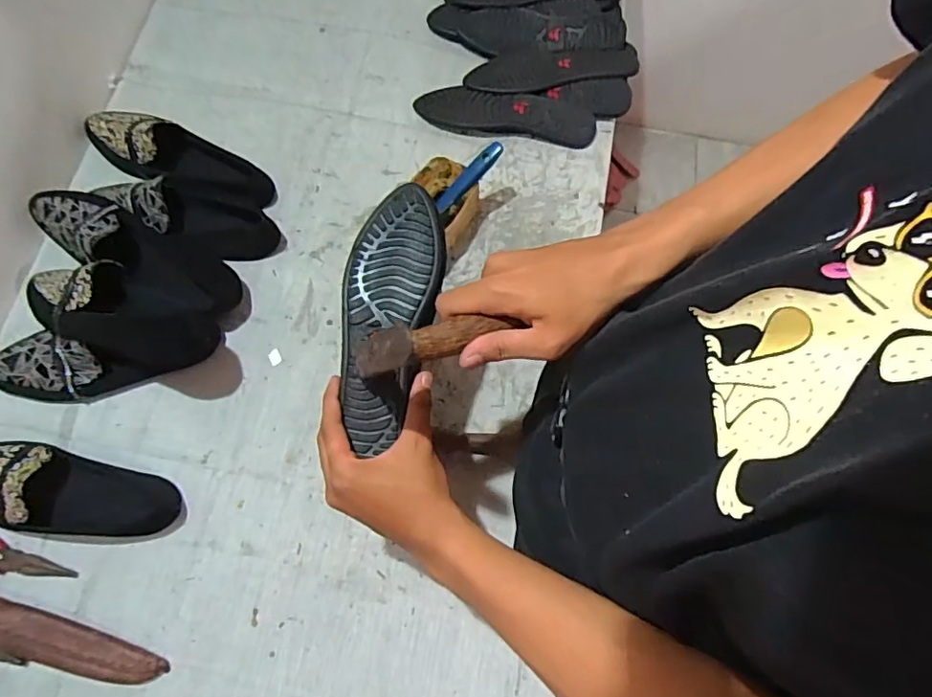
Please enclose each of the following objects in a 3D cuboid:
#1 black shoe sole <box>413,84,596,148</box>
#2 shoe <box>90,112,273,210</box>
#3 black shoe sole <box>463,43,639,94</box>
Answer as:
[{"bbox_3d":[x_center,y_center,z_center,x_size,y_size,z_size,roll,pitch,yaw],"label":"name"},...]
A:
[{"bbox_3d":[0.054,-0.319,0.753,0.240,0.023,0.067,10,71,1],"label":"black shoe sole"},{"bbox_3d":[-0.361,-0.240,0.691,0.247,0.059,0.084,18,71,4],"label":"shoe"},{"bbox_3d":[0.118,-0.389,0.766,0.234,0.014,0.066,-8,72,-6],"label":"black shoe sole"}]

